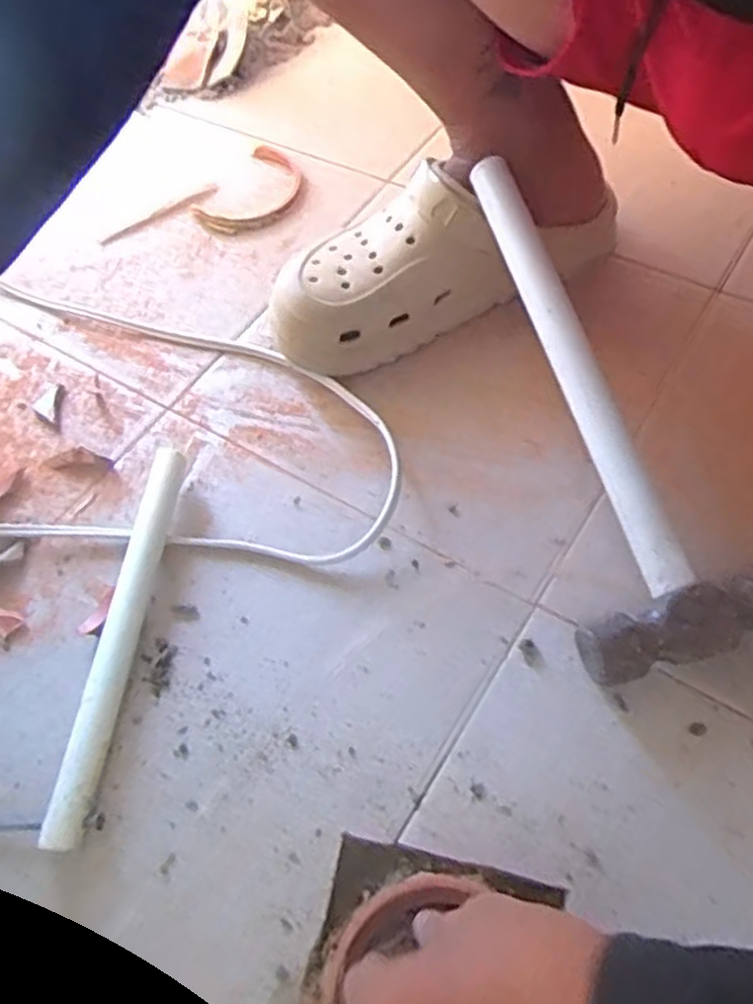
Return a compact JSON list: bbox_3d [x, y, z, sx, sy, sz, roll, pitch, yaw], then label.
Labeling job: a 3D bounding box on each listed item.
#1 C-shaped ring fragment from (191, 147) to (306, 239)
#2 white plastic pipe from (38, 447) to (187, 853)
[{"bbox_3d":[-0.109,-0.274,0.648,0.081,0.010,0.113,27,64,20],"label":"C-shaped ring fragment"},{"bbox_3d":[-0.145,0.073,0.417,0.020,0.024,0.232,3,58,7],"label":"white plastic pipe"}]

